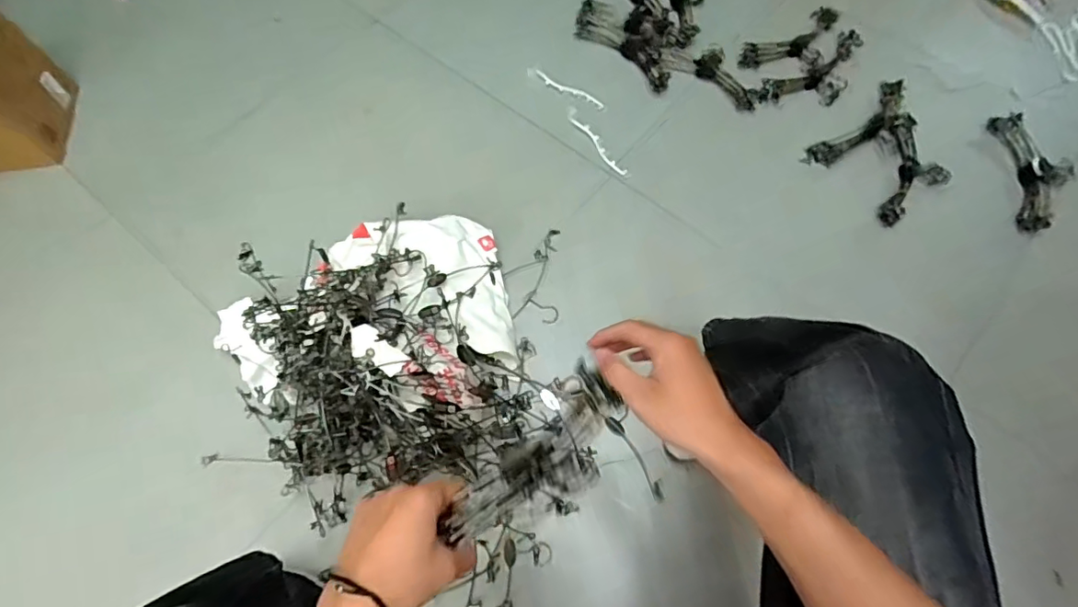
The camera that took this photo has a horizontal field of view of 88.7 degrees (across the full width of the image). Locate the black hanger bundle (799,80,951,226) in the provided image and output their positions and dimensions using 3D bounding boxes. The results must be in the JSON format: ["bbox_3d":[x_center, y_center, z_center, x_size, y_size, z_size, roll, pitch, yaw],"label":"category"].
[{"bbox_3d":[0.747,-0.329,1.168,0.293,0.035,0.241,-39,72,-14],"label":"black hanger bundle"}]

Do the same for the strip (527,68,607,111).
[{"bbox_3d":[0.066,-0.511,1.309,0.218,0.004,0.031,31,71,13],"label":"strip"}]

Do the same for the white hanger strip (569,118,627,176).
[{"bbox_3d":[0.133,-0.356,1.232,0.028,0.009,0.194,-31,70,-11],"label":"white hanger strip"}]

